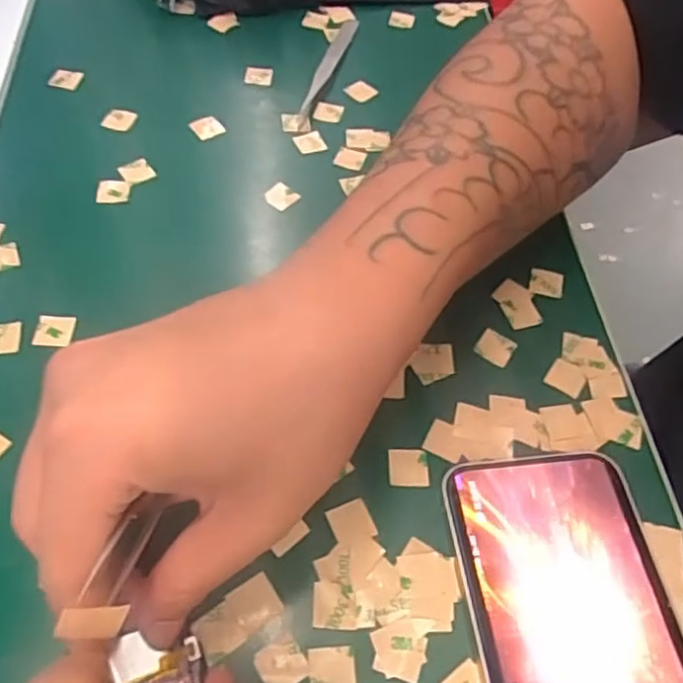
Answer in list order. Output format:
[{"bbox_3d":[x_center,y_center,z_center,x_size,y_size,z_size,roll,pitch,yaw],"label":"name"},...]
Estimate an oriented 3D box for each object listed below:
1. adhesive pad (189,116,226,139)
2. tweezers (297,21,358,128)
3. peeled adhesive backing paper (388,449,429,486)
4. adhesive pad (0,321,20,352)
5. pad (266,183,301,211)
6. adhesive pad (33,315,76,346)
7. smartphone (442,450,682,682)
[{"bbox_3d":[-0.074,-0.119,0.361,0.015,0.004,0.016,-29,62,-21],"label":"adhesive pad"},{"bbox_3d":[-0.007,-0.169,0.402,0.012,0.007,0.116,13,56,6],"label":"tweezers"},{"bbox_3d":[0.026,0.049,0.257,0.015,0.004,0.015,-2,59,0],"label":"peeled adhesive backing paper"},{"bbox_3d":[-0.145,-0.002,0.277,0.016,0.004,0.015,-9,56,-10],"label":"adhesive pad"},{"bbox_3d":[-0.031,-0.075,0.335,0.015,0.004,0.014,40,71,15],"label":"pad"},{"bbox_3d":[-0.124,-0.005,0.282,0.015,0.004,0.015,5,66,-6],"label":"adhesive pad"},{"bbox_3d":[0.081,0.106,0.216,0.070,0.008,0.143,-5,56,-7],"label":"smartphone"}]

